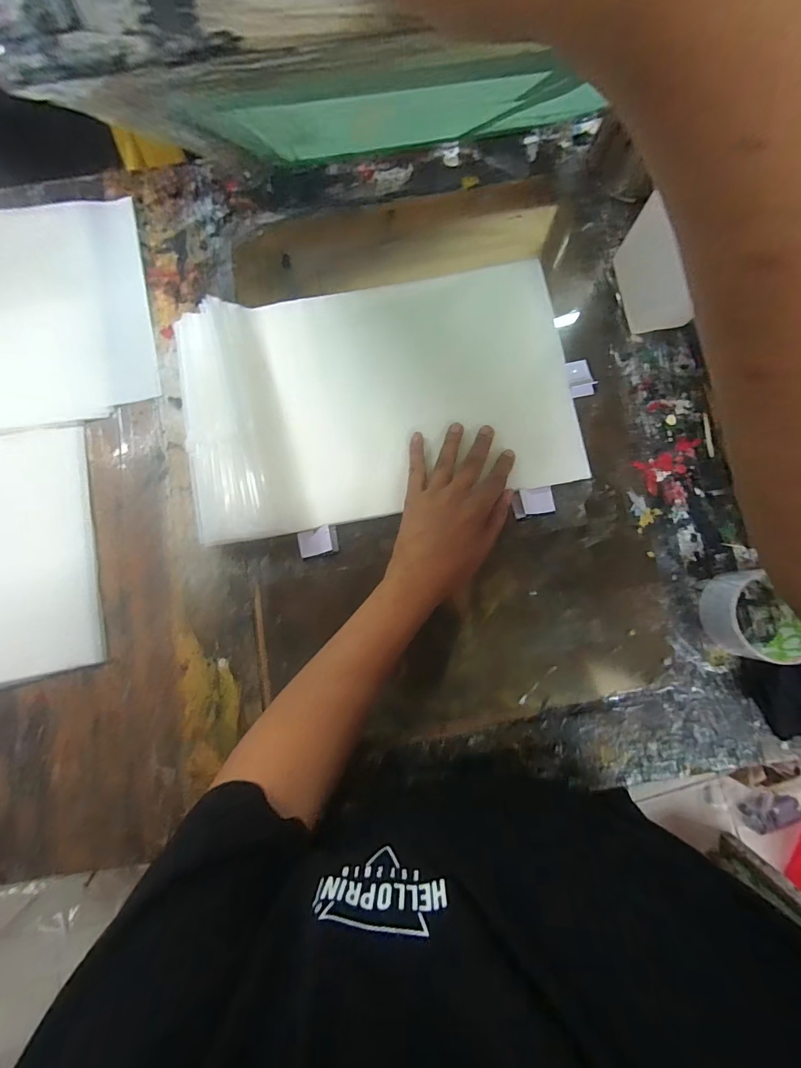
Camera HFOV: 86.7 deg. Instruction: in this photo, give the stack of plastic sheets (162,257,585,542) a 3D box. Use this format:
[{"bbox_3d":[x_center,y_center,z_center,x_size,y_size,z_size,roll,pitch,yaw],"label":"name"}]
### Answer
[{"bbox_3d":[-0.022,-0.147,0.435,0.388,0.052,0.243,-11,82,-5],"label":"stack of plastic sheets"}]

